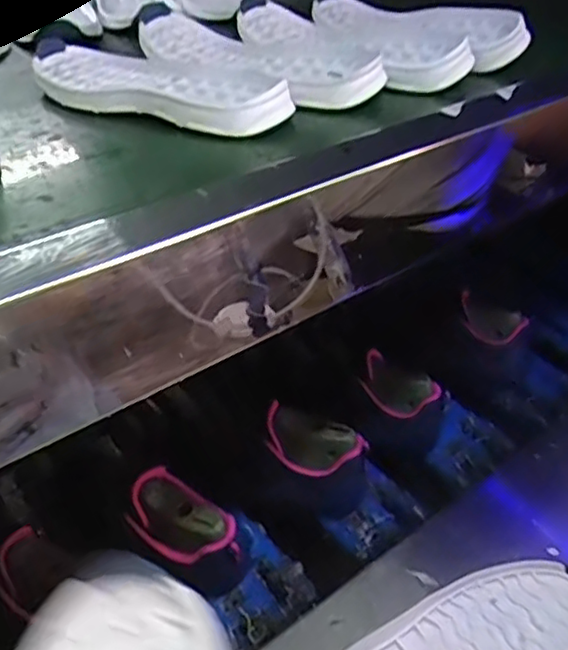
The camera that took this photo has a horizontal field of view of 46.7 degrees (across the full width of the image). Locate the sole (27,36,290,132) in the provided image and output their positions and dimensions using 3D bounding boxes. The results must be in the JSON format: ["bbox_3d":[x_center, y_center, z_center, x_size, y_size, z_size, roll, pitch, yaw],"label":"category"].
[{"bbox_3d":[-0.102,-0.183,0.497,0.237,0.023,0.096,16,41,23],"label":"sole"}]

